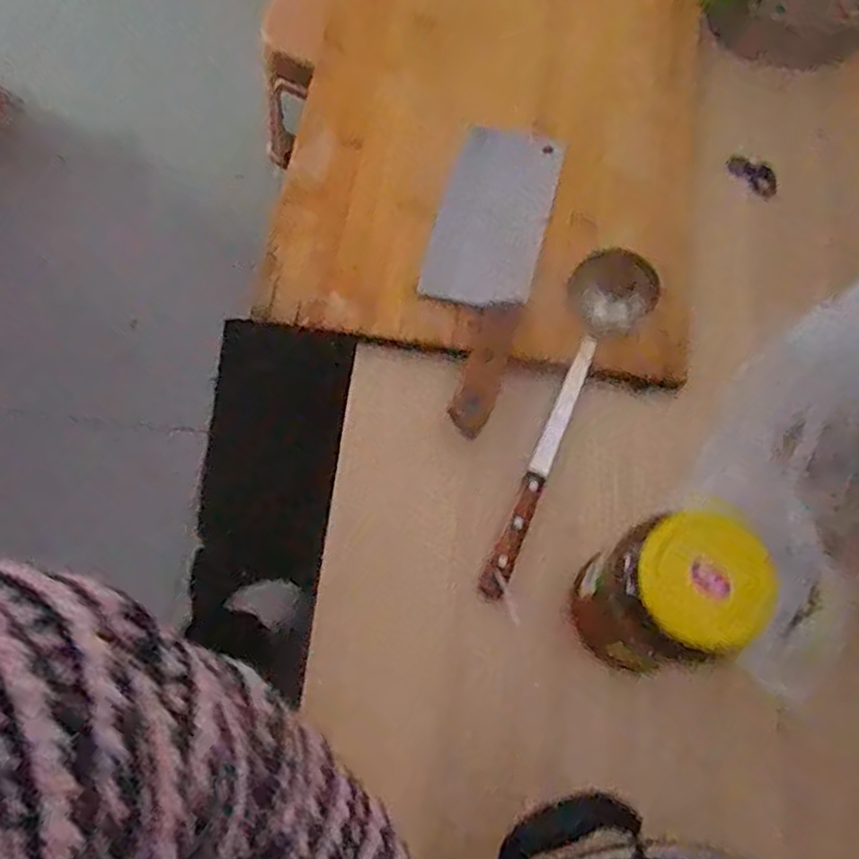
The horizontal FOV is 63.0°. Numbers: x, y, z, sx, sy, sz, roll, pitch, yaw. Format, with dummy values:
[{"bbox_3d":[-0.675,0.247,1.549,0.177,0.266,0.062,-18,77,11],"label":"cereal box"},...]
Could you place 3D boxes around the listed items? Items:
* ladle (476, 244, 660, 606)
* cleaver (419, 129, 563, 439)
[{"bbox_3d":[0.091,-0.013,0.538,0.067,0.061,0.277,29,72,8],"label":"ladle"},{"bbox_3d":[0.040,-0.133,0.581,0.091,0.017,0.272,11,75,13],"label":"cleaver"}]

